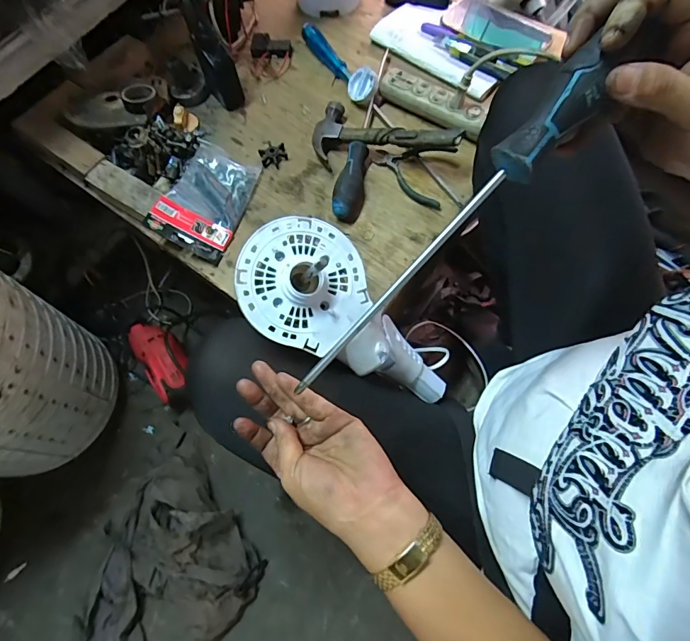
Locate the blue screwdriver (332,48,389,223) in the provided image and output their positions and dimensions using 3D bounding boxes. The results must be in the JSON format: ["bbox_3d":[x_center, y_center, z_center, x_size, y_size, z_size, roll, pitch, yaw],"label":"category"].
[{"bbox_3d":[0.027,-0.277,0.599,0.036,0.036,0.319,9,69,6],"label":"blue screwdriver"}]

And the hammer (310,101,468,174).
[{"bbox_3d":[0.050,-0.243,0.562,0.204,0.026,0.103,14,69,21],"label":"hammer"}]

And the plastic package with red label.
[{"bbox_3d":[-0.183,-0.162,0.562,0.098,0.021,0.157,23,68,-6],"label":"plastic package with red label"}]

